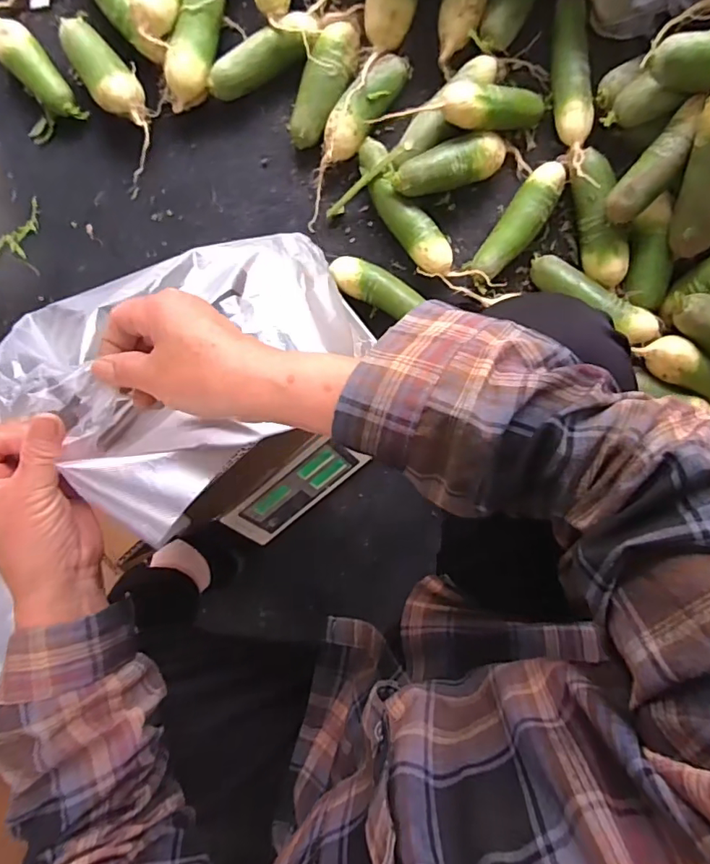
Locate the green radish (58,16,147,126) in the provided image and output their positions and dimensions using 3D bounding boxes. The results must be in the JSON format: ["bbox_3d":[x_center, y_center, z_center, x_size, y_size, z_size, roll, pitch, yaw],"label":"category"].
[{"bbox_3d":[-0.358,-0.516,0.734,0.063,0.059,0.189,-39,91,8],"label":"green radish"}]

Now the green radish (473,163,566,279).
[{"bbox_3d":[0.221,-0.280,0.693,0.051,0.053,0.172,32,98,2],"label":"green radish"}]

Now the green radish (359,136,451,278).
[{"bbox_3d":[0.066,-0.311,0.715,0.052,0.053,0.208,-34,92,8],"label":"green radish"}]

